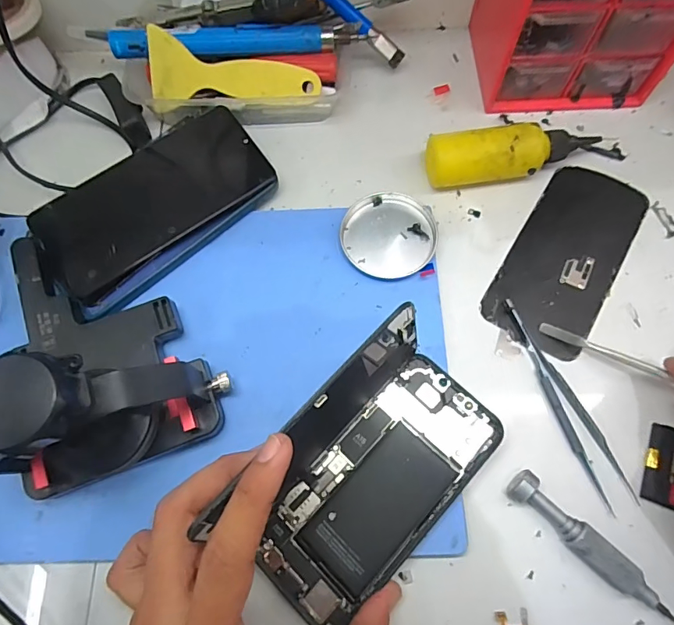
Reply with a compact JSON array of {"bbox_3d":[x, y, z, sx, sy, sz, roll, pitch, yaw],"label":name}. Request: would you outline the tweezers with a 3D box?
[{"bbox_3d":[0.136,0.052,0.278,0.020,0.007,0.130,-22,70,-6],"label":"tweezers"}]

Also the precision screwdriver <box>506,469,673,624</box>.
[{"bbox_3d":[0.138,0.128,0.244,0.105,0.015,0.018,40,76,16],"label":"precision screwdriver"}]

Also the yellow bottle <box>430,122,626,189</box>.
[{"bbox_3d":[0.139,-0.113,0.328,0.143,0.035,0.031,-6,69,0],"label":"yellow bottle"}]

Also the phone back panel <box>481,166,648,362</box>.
[{"bbox_3d":[0.160,-0.040,0.315,0.068,0.004,0.144,31,73,13],"label":"phone back panel"}]

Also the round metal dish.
[{"bbox_3d":[0.035,-0.053,0.318,0.065,0.015,0.060,-1,69,2],"label":"round metal dish"}]

